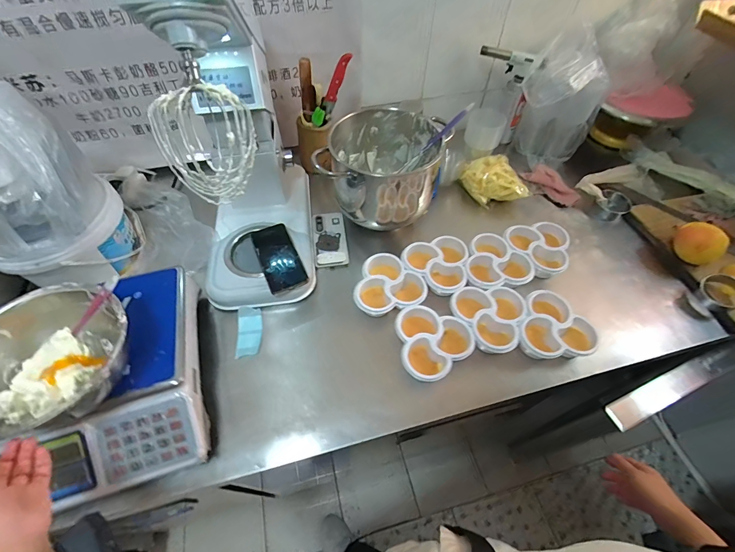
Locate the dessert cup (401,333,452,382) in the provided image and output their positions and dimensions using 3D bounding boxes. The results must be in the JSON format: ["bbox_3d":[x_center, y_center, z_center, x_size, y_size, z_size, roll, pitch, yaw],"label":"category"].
[{"bbox_3d":[0.100,0.161,0.622,0.071,0.059,0.083,-31,61,-22],"label":"dessert cup"}]

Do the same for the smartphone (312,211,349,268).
[{"bbox_3d":[-0.089,-0.089,0.799,0.075,0.013,0.159,-6,55,-6],"label":"smartphone"}]

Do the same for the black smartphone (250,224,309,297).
[{"bbox_3d":[-0.186,-0.039,0.709,0.079,0.016,0.169,-19,59,-18],"label":"black smartphone"}]

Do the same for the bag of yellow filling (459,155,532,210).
[{"bbox_3d":[0.327,-0.242,0.872,0.110,0.062,0.167,-27,60,-19],"label":"bag of yellow filling"}]

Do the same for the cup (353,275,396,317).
[{"bbox_3d":[0.011,0.042,0.684,0.073,0.054,0.071,1,54,-1],"label":"cup"}]

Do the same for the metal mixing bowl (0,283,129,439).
[{"bbox_3d":[-0.427,0.118,0.464,0.199,0.083,0.197,1,54,-1],"label":"metal mixing bowl"}]

